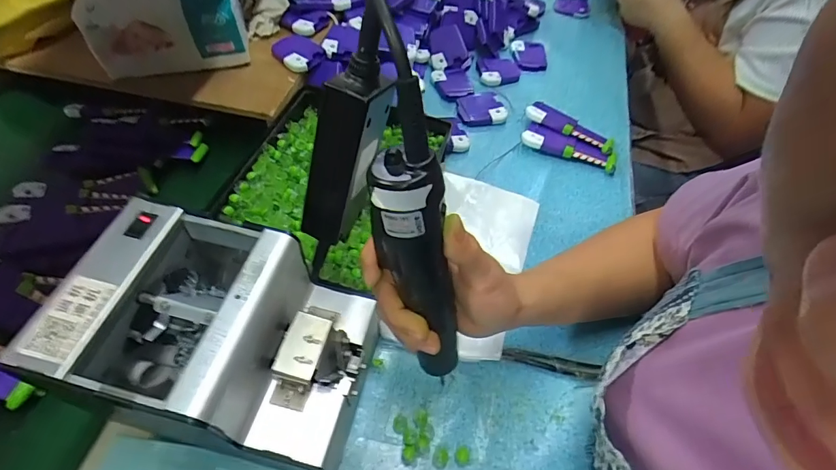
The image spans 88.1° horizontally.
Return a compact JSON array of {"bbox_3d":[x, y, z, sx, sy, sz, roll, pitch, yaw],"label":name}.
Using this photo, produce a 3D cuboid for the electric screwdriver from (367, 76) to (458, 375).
[{"bbox_3d":[-0.001,0.023,0.260,0.034,0.225,0.030,-34,49,-23],"label":"electric screwdriver"}]

